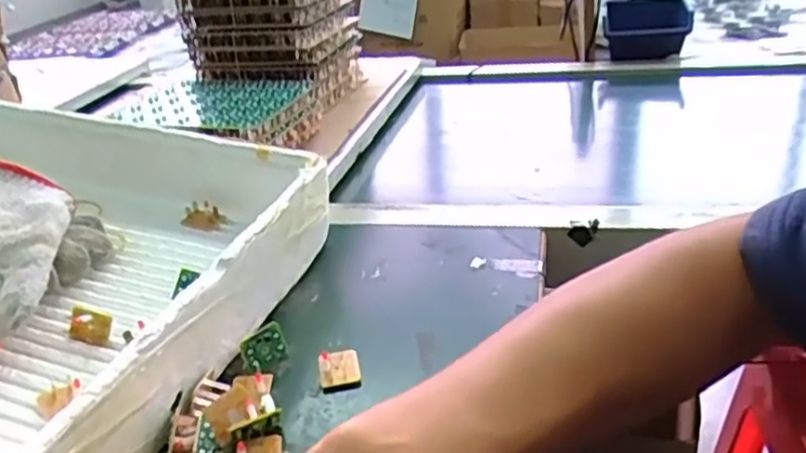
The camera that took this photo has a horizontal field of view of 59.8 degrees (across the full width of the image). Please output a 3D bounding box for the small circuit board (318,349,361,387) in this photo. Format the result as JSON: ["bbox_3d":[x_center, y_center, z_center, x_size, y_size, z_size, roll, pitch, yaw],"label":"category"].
[{"bbox_3d":[-0.040,0.088,0.437,0.025,0.011,0.030,-9,27,-5],"label":"small circuit board"}]

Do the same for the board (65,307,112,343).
[{"bbox_3d":[-0.199,0.063,0.442,0.030,0.020,0.006,12,9,8],"label":"board"}]

